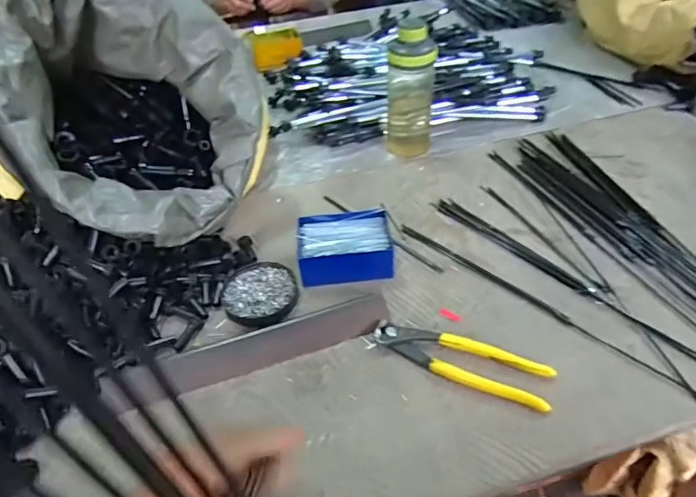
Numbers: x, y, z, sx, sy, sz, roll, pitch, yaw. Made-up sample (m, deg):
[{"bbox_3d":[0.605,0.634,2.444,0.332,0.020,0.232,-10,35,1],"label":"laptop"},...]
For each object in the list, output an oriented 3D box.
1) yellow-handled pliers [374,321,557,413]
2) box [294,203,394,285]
[{"bbox_3d":[0.105,0.105,0.429,0.163,0.012,0.045,16,45,19],"label":"yellow-handled pliers"},{"bbox_3d":[-0.003,-0.002,0.539,0.107,0.041,0.086,-2,42,0],"label":"box"}]

